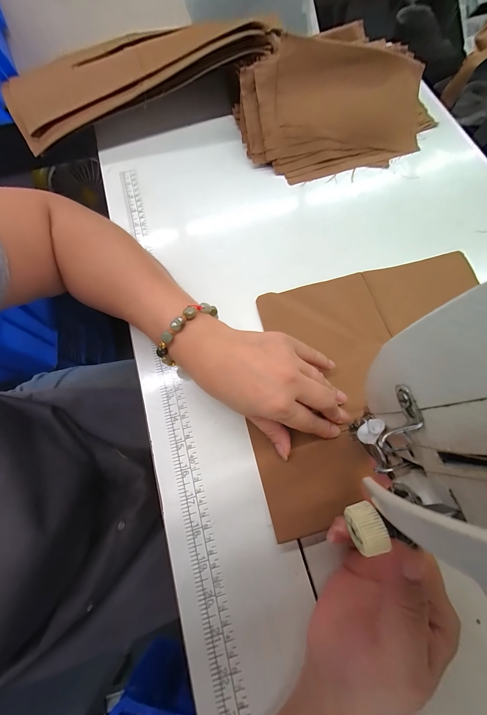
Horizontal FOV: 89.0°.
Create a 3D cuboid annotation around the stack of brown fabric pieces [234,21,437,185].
[{"bbox_3d":[0.130,-0.342,0.346,0.260,0.035,0.164,-11,103,-4],"label":"stack of brown fabric pieces"}]

